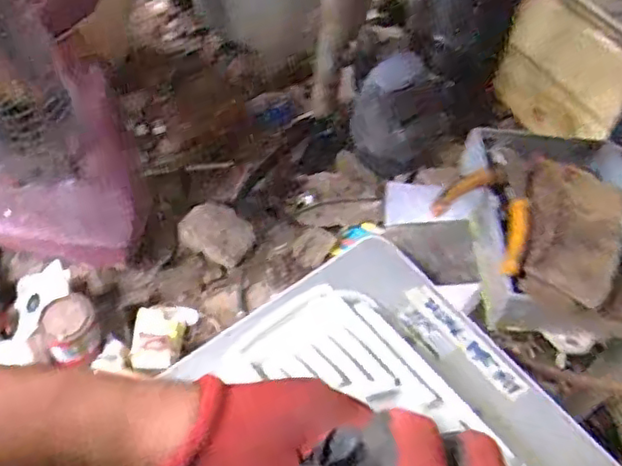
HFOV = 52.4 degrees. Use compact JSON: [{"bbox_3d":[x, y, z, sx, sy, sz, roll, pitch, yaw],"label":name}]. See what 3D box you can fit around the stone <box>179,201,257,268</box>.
[{"bbox_3d":[-0.152,-0.001,1.030,0.116,0.036,0.097,17,52,8],"label":"stone"}]

